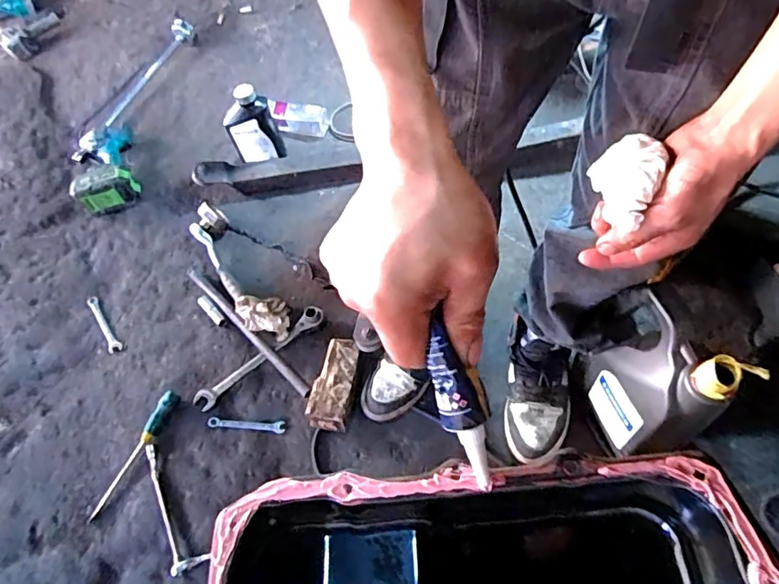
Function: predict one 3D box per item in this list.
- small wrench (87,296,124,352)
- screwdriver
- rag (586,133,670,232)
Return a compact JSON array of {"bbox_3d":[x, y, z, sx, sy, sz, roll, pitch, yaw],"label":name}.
[{"bbox_3d":[-0.596,0.067,1.097,0.026,0.010,0.161,-33,60,-17],"label":"small wrench"},{"bbox_3d":[-0.442,0.283,0.928,0.037,0.024,0.234,15,58,14],"label":"screwdriver"},{"bbox_3d":[0.202,-0.087,0.429,0.035,0.059,0.078,11,54,-19],"label":"rag"}]

